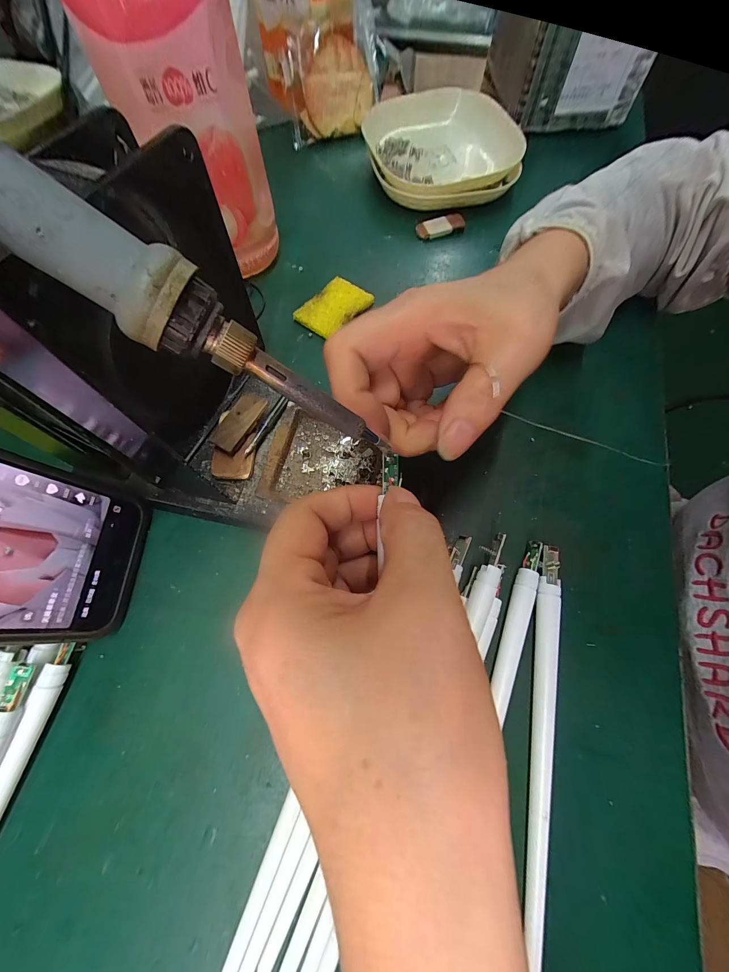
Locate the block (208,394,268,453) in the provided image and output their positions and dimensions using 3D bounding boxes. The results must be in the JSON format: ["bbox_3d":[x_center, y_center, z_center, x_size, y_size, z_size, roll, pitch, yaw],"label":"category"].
[{"bbox_3d":[-0.078,-0.040,0.204,0.019,0.004,0.039,27,74,11],"label":"block"}]

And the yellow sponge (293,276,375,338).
[{"bbox_3d":[-0.024,-0.143,0.266,0.037,0.010,0.055,37,72,13],"label":"yellow sponge"}]

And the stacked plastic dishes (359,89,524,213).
[{"bbox_3d":[0.073,-0.332,0.324,0.144,0.038,0.154,0,68,-1],"label":"stacked plastic dishes"}]

